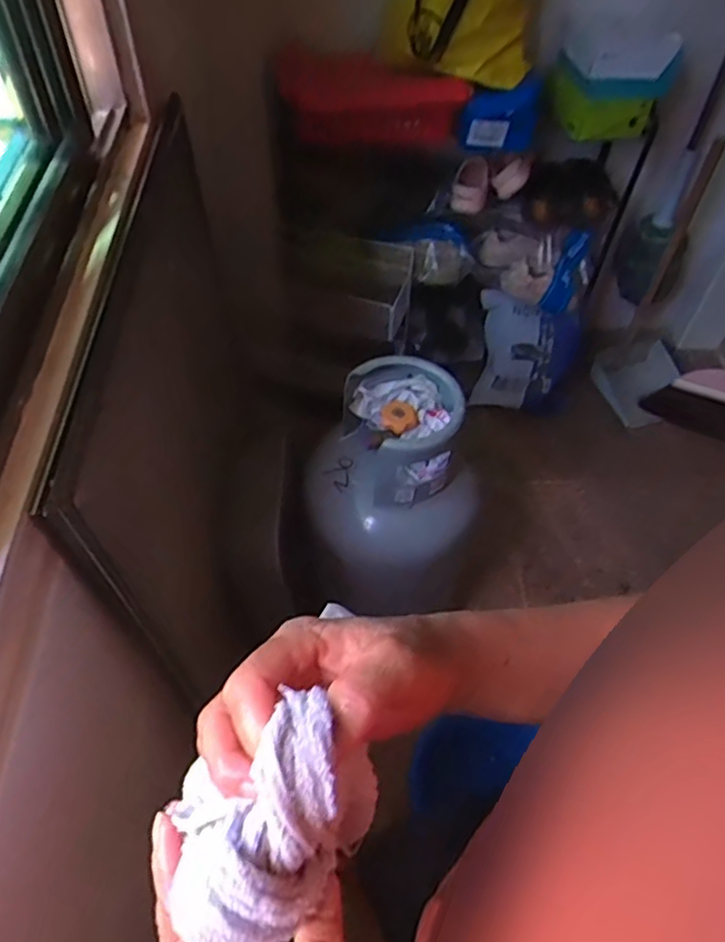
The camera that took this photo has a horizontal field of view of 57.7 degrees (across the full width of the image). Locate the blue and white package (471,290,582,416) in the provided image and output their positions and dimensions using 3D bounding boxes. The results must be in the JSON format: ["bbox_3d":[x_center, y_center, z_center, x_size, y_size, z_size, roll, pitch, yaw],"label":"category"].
[{"bbox_3d":[0.434,-0.310,1.787,0.268,0.304,0.116,11,53,6],"label":"blue and white package"}]

